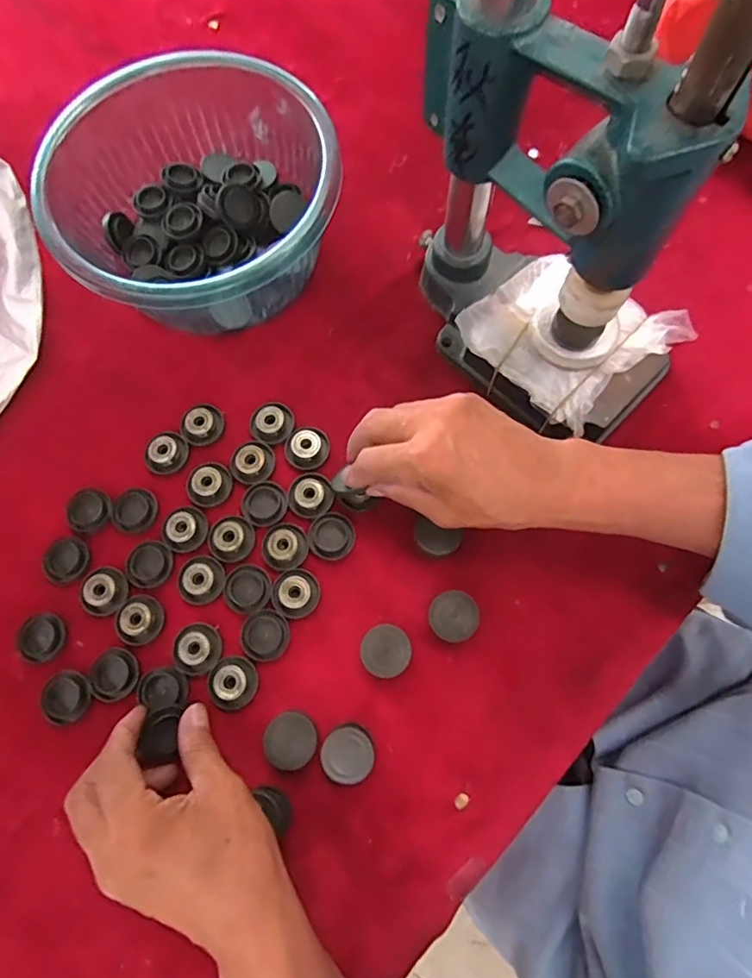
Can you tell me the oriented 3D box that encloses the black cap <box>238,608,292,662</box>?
[{"bbox_3d":[-0.075,0.099,0.368,0.032,0.004,0.033,0,73,2],"label":"black cap"}]

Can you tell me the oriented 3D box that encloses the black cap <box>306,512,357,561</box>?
[{"bbox_3d":[-0.032,0.033,0.384,0.033,0.004,0.033,0,73,2],"label":"black cap"}]

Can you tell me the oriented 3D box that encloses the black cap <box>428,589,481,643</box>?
[{"bbox_3d":[0.052,0.085,0.362,0.032,0.018,0.032,0,73,2],"label":"black cap"}]

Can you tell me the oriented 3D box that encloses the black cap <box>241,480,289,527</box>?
[{"bbox_3d":[-0.081,0.010,0.394,0.033,0.004,0.033,0,73,2],"label":"black cap"}]

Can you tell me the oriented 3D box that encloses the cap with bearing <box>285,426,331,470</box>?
[{"bbox_3d":[-0.052,-0.032,0.401,0.034,0.011,0.031,0,73,2],"label":"cap with bearing"}]

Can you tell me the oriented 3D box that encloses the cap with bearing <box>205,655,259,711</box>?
[{"bbox_3d":[-0.095,0.128,0.358,0.032,0.008,0.033,0,73,2],"label":"cap with bearing"}]

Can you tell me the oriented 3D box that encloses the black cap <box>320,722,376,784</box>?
[{"bbox_3d":[-0.018,0.168,0.341,0.033,0.011,0.033,-1,62,2],"label":"black cap"}]

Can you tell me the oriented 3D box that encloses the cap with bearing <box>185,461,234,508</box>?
[{"bbox_3d":[-0.123,-0.004,0.398,0.032,0.009,0.032,0,73,2],"label":"cap with bearing"}]

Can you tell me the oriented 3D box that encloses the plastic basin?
[{"bbox_3d":[-0.134,-0.211,0.418,0.190,0.094,0.204,0,73,2],"label":"plastic basin"}]

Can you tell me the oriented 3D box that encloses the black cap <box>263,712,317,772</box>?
[{"bbox_3d":[-0.053,0.159,0.342,0.032,0.017,0.032,0,73,2],"label":"black cap"}]

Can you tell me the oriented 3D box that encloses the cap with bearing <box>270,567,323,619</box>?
[{"bbox_3d":[-0.055,0.071,0.372,0.032,0.007,0.034,0,73,2],"label":"cap with bearing"}]

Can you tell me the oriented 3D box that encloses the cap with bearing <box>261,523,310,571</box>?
[{"bbox_3d":[-0.064,0.040,0.380,0.031,0.006,0.033,0,73,2],"label":"cap with bearing"}]

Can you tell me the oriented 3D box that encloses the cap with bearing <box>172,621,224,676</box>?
[{"bbox_3d":[-0.121,0.108,0.367,0.032,0.008,0.032,0,73,2],"label":"cap with bearing"}]

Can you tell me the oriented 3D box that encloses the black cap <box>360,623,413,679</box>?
[{"bbox_3d":[0.007,0.107,0.357,0.032,0.017,0.032,0,73,2],"label":"black cap"}]

